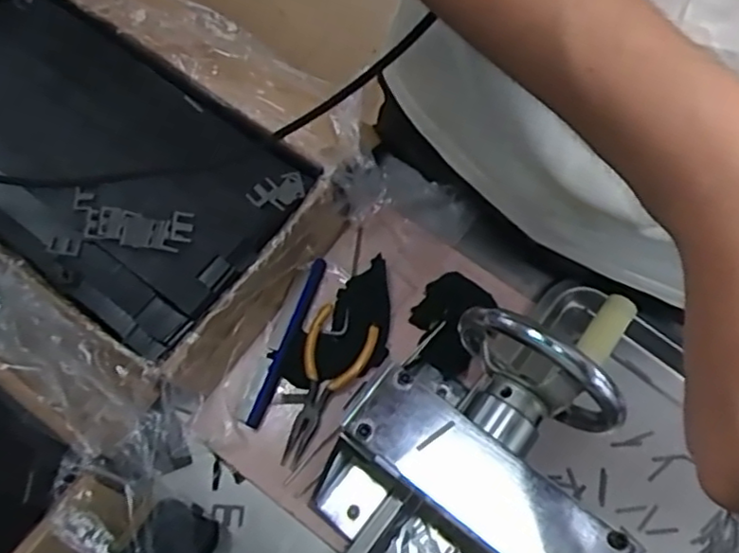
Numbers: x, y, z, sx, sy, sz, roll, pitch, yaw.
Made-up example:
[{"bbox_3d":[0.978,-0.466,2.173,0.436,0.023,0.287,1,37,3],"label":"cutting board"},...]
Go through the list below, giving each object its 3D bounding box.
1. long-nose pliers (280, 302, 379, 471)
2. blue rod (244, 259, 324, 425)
[{"bbox_3d":[-0.039,0.086,0.503,0.052,0.008,0.124,23,71,7],"label":"long-nose pliers"},{"bbox_3d":[-0.065,0.050,0.515,0.012,0.007,0.143,19,71,6],"label":"blue rod"}]

